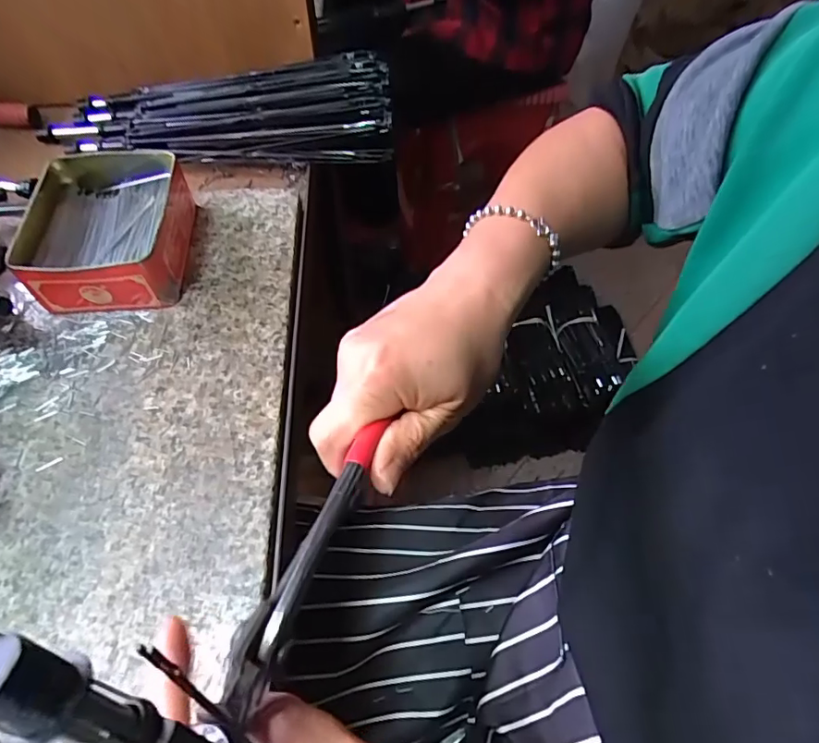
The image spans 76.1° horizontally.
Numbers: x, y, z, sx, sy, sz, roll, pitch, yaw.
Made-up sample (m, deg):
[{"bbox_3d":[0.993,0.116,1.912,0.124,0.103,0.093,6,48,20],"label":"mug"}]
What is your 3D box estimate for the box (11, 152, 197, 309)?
[{"bbox_3d":[-0.224,-0.104,0.387,0.107,0.050,0.125,-4,58,-3],"label":"box"}]

